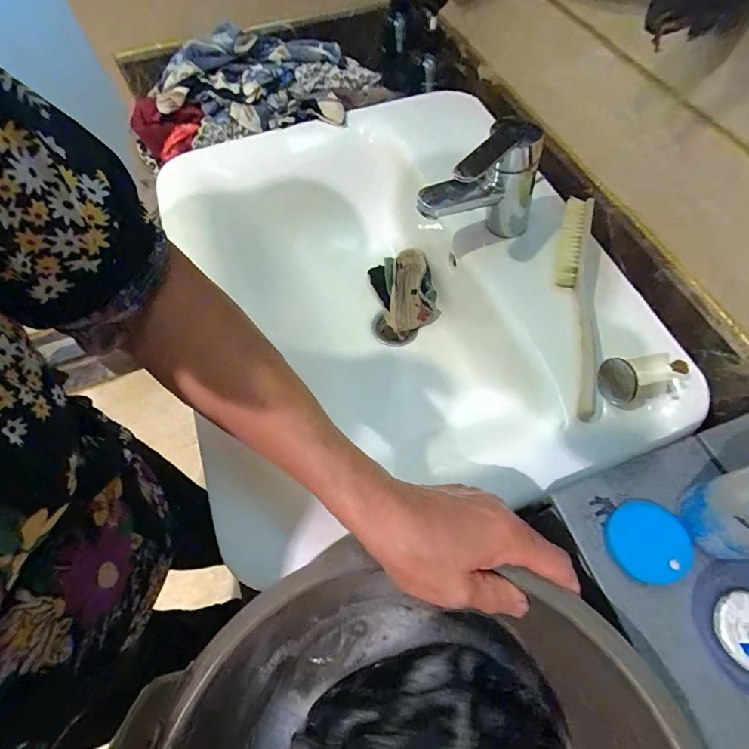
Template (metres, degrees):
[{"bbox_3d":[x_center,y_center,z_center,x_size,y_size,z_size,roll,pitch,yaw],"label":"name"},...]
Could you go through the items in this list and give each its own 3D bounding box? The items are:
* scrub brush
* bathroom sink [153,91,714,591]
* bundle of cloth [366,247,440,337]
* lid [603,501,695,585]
[{"bbox_3d":[0.190,-0.069,0.391,0.034,0.043,0.220,7,63,6],"label":"scrub brush"},{"bbox_3d":[0.011,-0.097,0.506,0.409,0.159,0.524,-16,63,-6],"label":"bathroom sink"},{"bbox_3d":[0.041,-0.110,0.570,0.074,0.043,0.103,-16,63,-6],"label":"bundle of cloth"},{"bbox_3d":[0.176,0.108,0.276,0.049,0.009,0.047,-1,62,2],"label":"lid"}]

